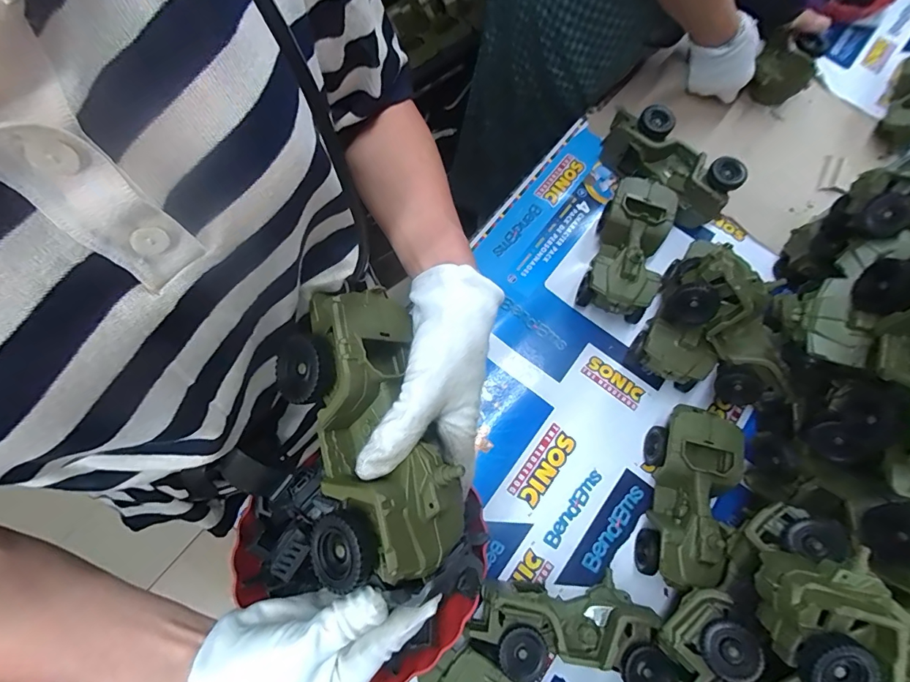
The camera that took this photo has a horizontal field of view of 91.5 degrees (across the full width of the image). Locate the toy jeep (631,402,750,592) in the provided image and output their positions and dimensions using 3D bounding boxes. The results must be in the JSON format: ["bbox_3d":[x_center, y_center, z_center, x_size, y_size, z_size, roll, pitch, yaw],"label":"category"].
[{"bbox_3d":[0.253,0.167,0.476,0.080,0.081,0.171,12,72,2],"label":"toy jeep"}]

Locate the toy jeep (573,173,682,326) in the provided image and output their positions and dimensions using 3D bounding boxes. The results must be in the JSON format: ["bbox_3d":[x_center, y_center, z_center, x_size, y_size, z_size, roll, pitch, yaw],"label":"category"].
[{"bbox_3d":[0.219,-0.118,0.567,0.083,0.080,0.180,18,72,4],"label":"toy jeep"}]

